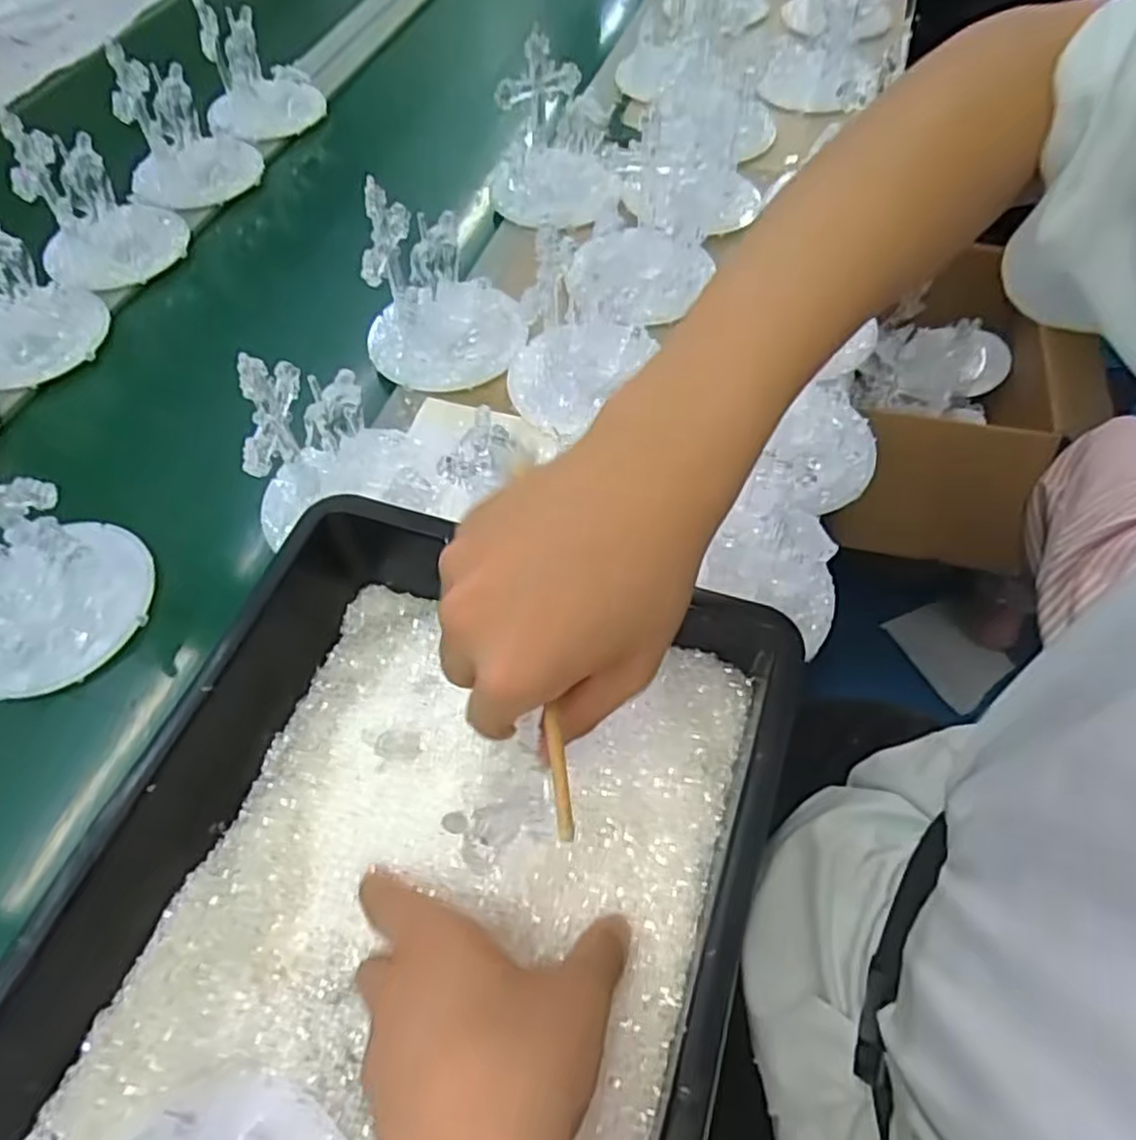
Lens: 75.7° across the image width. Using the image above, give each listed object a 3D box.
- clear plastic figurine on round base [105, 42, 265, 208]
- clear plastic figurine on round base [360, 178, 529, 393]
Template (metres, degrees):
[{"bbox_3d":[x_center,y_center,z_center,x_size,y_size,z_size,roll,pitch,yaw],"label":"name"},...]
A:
[{"bbox_3d":[-0.392,-0.451,0.737,0.104,0.104,0.121,15,59,13],"label":"clear plastic figurine on round base"},{"bbox_3d":[-0.101,-0.220,0.572,0.127,0.107,0.107,-16,57,-8],"label":"clear plastic figurine on round base"}]

